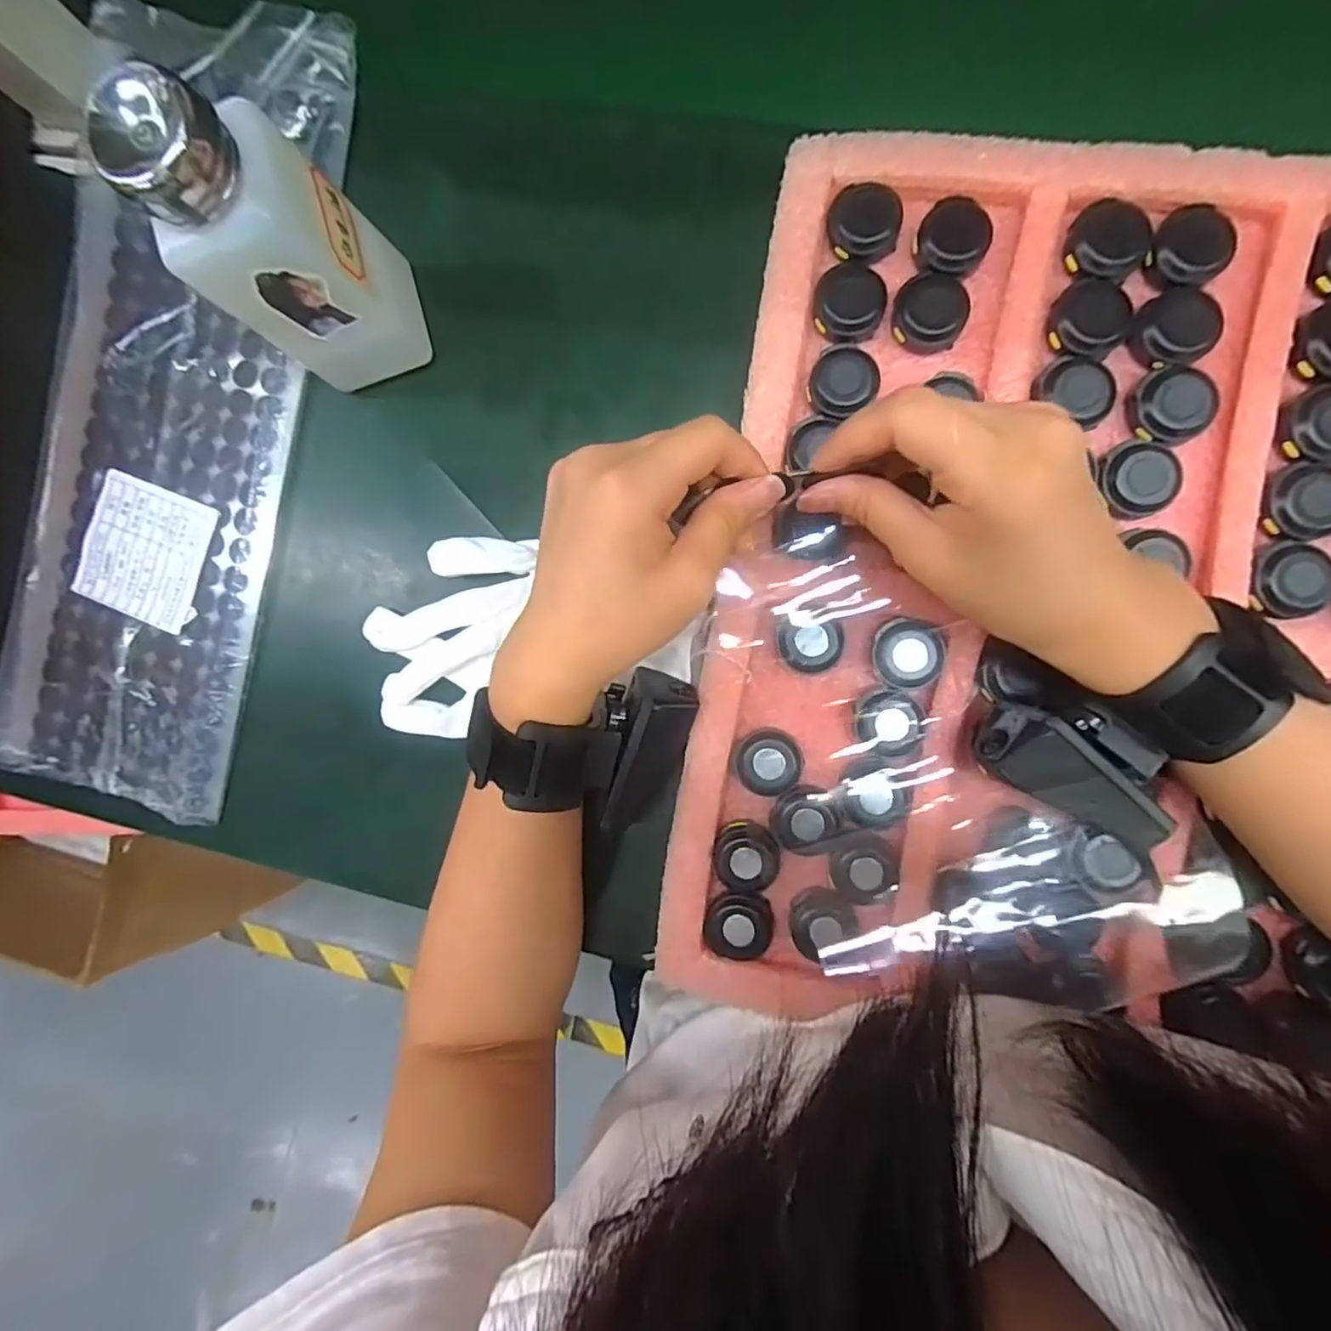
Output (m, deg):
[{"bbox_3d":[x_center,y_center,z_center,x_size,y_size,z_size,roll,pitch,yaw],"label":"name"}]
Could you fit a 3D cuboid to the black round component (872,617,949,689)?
[{"bbox_3d":[0.104,-0.005,0.270,0.029,0.007,0.028,0,92,9],"label":"black round component"}]

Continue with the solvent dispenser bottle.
[{"bbox_3d":[-0.149,-0.161,0.251,0.047,0.125,0.053,-14,89,9],"label":"solvent dispenser bottle"}]

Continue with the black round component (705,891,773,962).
[{"bbox_3d":[0.033,0.116,0.284,0.030,0.010,0.028,0,92,9],"label":"black round component"}]

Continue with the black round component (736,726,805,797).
[{"bbox_3d":[0.047,0.043,0.282,0.028,0.014,0.027,0,92,9],"label":"black round component"}]

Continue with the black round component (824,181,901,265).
[{"bbox_3d":[0.085,-0.188,0.271,0.030,0.007,0.030,0,92,9],"label":"black round component"}]

